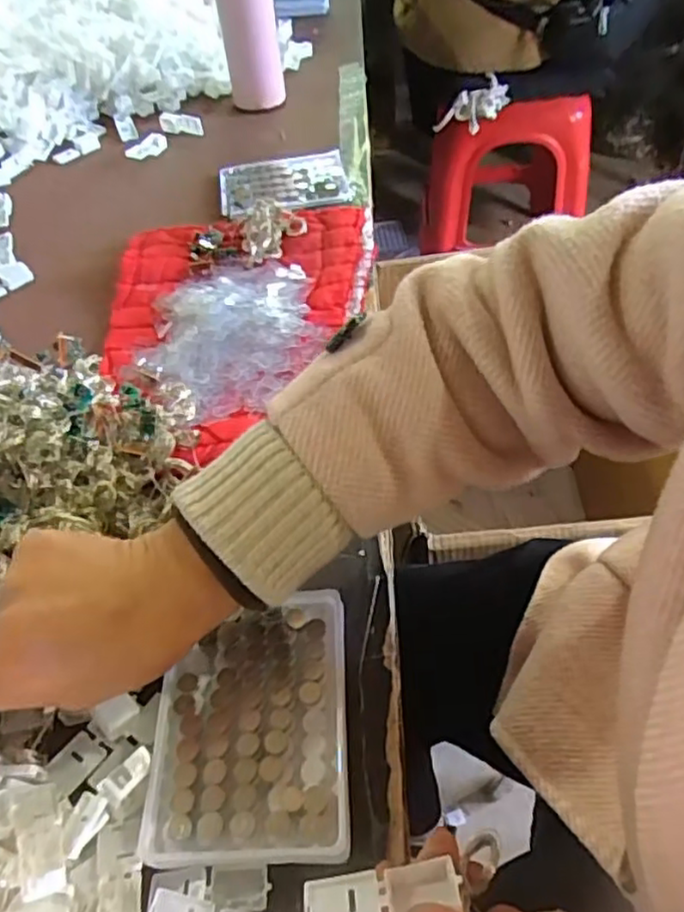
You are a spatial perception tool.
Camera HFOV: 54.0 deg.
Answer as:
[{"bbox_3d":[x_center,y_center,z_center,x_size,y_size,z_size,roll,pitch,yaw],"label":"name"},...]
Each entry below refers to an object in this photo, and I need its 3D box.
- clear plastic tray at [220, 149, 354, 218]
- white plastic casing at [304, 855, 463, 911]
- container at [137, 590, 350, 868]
[{"bbox_3d":[-0.061,-0.281,0.697,0.129,0.018,0.109,-12,51,-5],"label":"clear plastic tray"},{"bbox_3d":[0.015,0.158,0.242,0.058,0.012,0.020,-7,51,-13],"label":"white plastic casing"},{"bbox_3d":[-0.045,0.136,0.345,0.095,0.027,0.126,-3,51,2],"label":"container"}]

